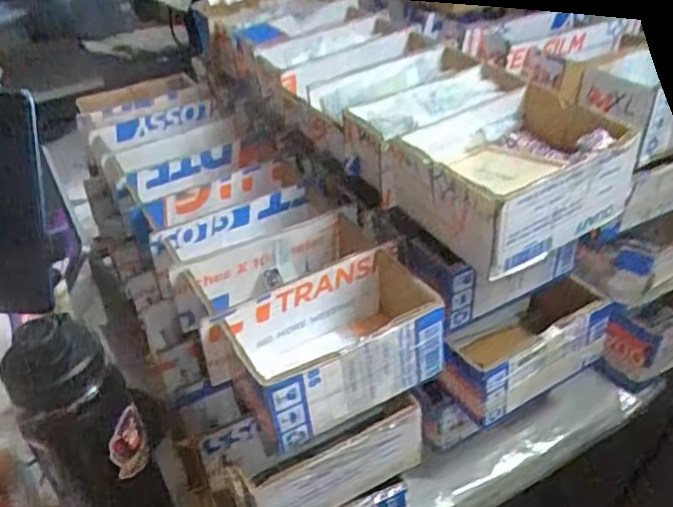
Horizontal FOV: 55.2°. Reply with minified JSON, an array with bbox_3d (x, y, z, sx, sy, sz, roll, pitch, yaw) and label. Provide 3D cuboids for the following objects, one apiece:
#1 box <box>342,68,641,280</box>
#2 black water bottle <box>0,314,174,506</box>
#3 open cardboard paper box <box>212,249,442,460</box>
[{"bbox_3d":[0.129,-0.082,0.565,0.166,0.076,0.187,-21,39,-20],"label":"box"},{"bbox_3d":[-0.190,0.181,0.529,0.074,0.305,0.074,-29,42,-29],"label":"black water bottle"},{"bbox_3d":[-0.004,0.073,0.506,0.148,0.078,0.094,-22,40,-23],"label":"open cardboard paper box"}]

